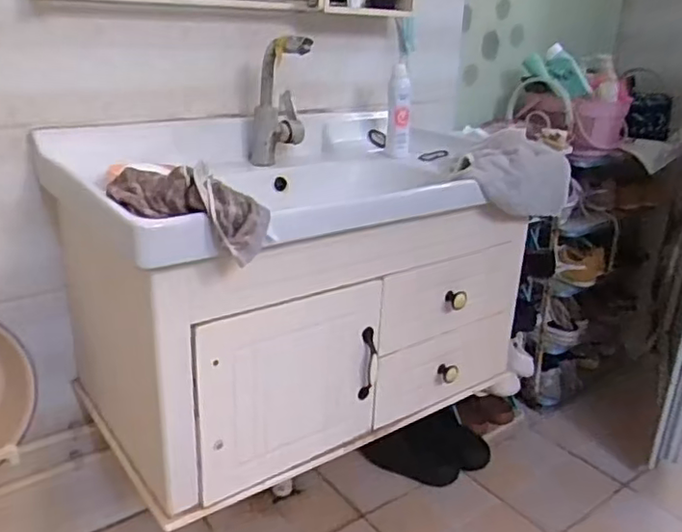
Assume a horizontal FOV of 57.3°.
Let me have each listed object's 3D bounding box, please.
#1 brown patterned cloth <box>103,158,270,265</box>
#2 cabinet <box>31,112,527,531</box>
[{"bbox_3d":[-0.201,-0.077,0.790,0.214,0.086,0.076,11,23,19],"label":"brown patterned cloth"},{"bbox_3d":[-0.082,0.019,1.183,0.766,0.487,0.499,-16,29,-38],"label":"cabinet"}]

